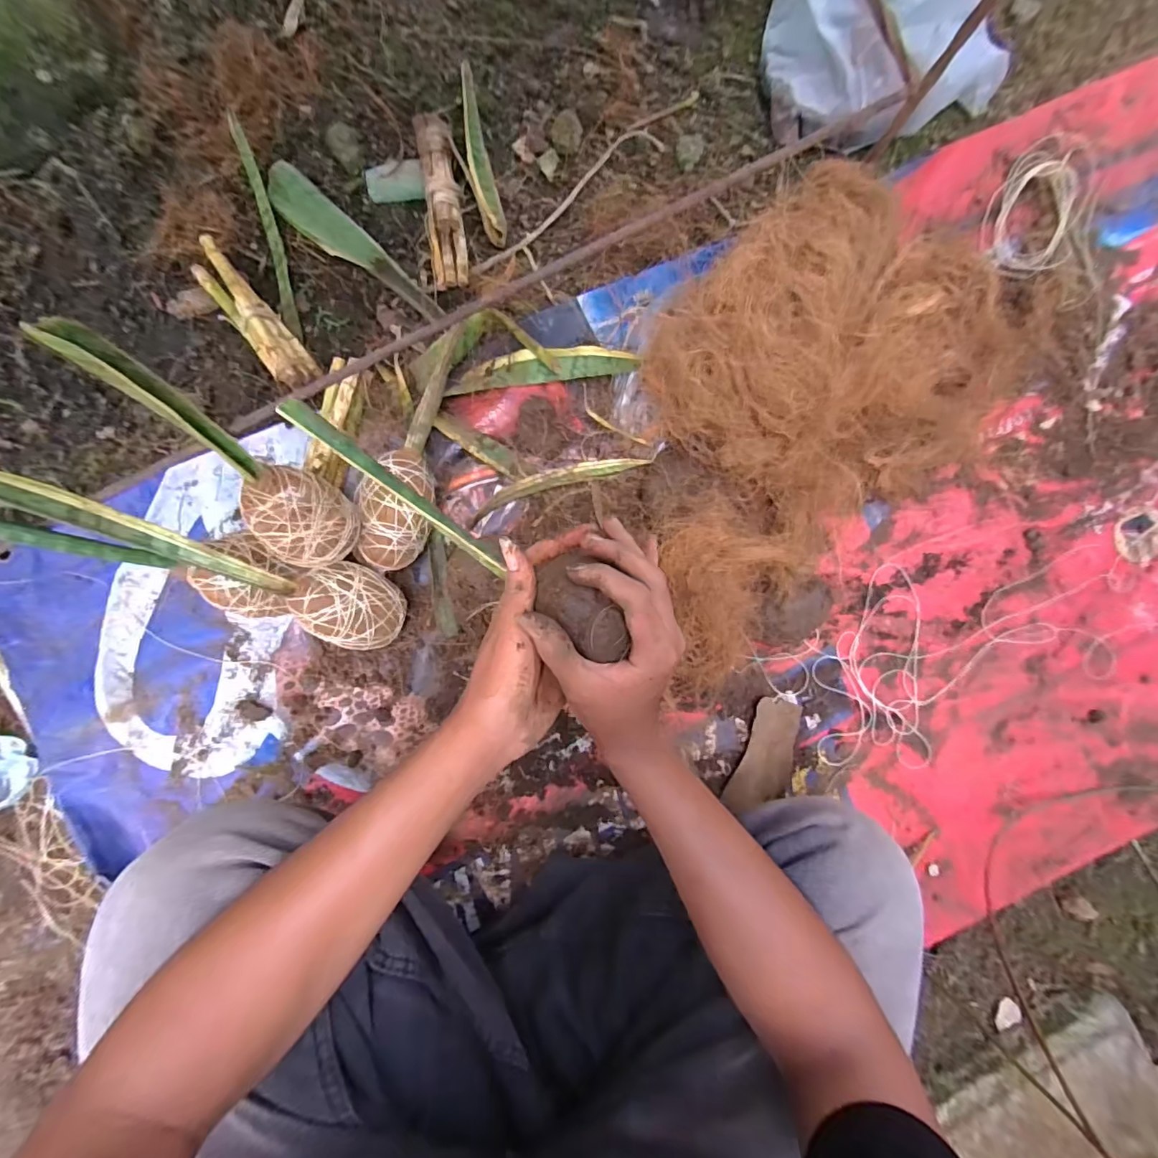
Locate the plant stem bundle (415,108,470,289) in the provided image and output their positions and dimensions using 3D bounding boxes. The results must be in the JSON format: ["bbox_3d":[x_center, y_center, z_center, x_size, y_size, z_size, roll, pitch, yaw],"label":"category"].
[{"bbox_3d":[-0.124,-0.341,0.463,0.031,0.023,0.142,-7,89,-4],"label":"plant stem bundle"}]

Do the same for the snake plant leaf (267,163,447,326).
[{"bbox_3d":[-0.205,-0.304,0.468,0.203,0.017,0.039,41,86,-2],"label":"snake plant leaf"}]

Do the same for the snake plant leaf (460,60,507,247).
[{"bbox_3d":[-0.094,-0.397,0.480,0.023,0.018,0.166,-14,89,-4],"label":"snake plant leaf"}]

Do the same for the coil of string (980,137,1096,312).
[{"bbox_3d":[0.490,-0.367,0.528,0.126,0.021,0.164,-16,90,-4],"label":"coil of string"}]

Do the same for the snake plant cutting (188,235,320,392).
[{"bbox_3d":[-0.291,-0.230,0.459,0.036,0.034,0.146,-40,91,-4],"label":"snake plant cutting"}]

